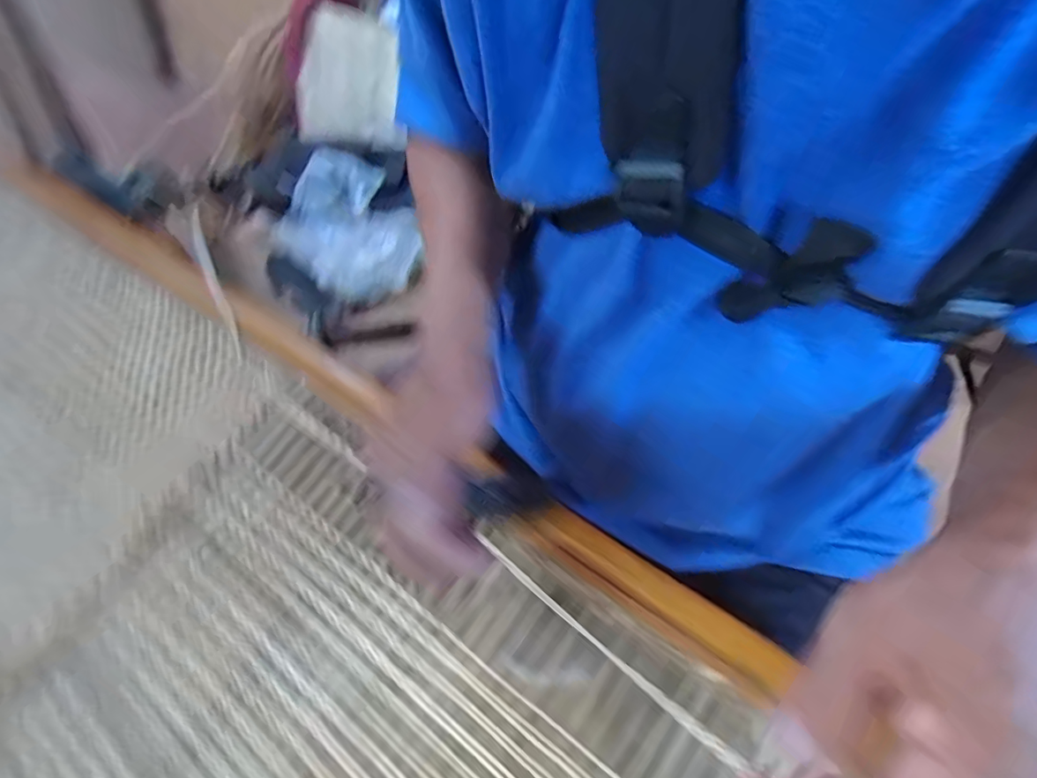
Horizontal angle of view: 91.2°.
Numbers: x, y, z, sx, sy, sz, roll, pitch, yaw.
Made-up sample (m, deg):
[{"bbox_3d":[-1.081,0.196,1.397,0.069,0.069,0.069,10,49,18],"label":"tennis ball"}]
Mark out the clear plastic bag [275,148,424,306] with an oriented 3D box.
[{"bbox_3d":[-0.213,-0.209,0.645,0.163,0.054,0.225,-27,59,-24],"label":"clear plastic bag"}]

